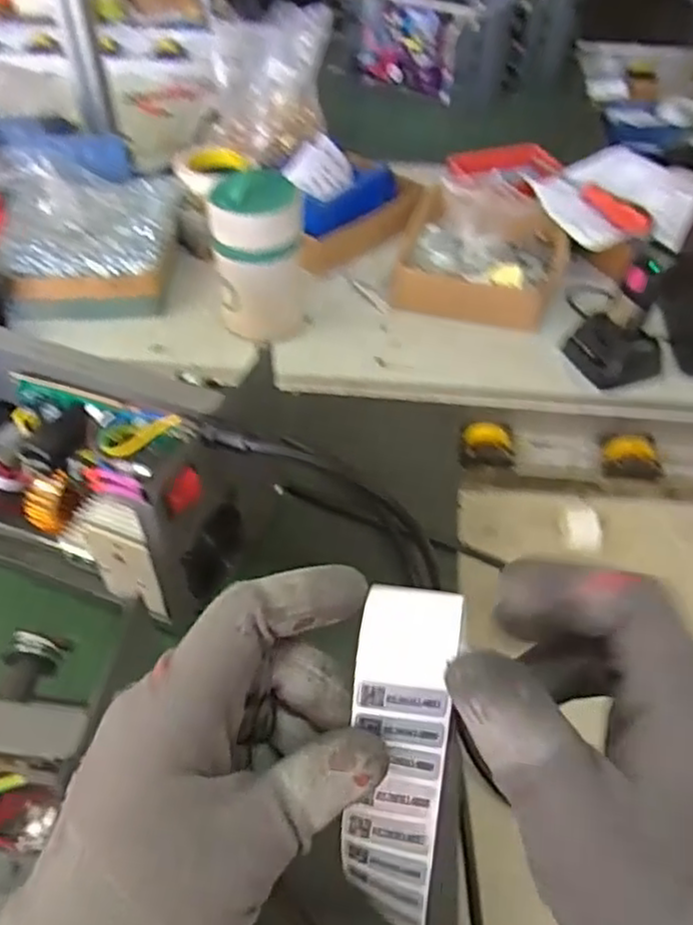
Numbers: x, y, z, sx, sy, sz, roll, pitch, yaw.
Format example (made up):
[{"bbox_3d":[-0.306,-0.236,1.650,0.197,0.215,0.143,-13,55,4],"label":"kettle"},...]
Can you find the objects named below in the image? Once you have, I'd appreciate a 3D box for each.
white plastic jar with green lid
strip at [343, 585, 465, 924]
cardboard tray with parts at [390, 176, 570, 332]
[{"bbox_3d":[-0.095,-0.219,0.743,0.087,0.166,0.080,18,50,15],"label":"white plastic jar with green lid"},{"bbox_3d":[0.017,0.101,0.221,0.031,0.120,0.014,3,8,2],"label":"strip"},{"bbox_3d":[0.171,-0.267,0.857,0.187,0.058,0.238,14,49,11],"label":"cardboard tray with parts"}]

